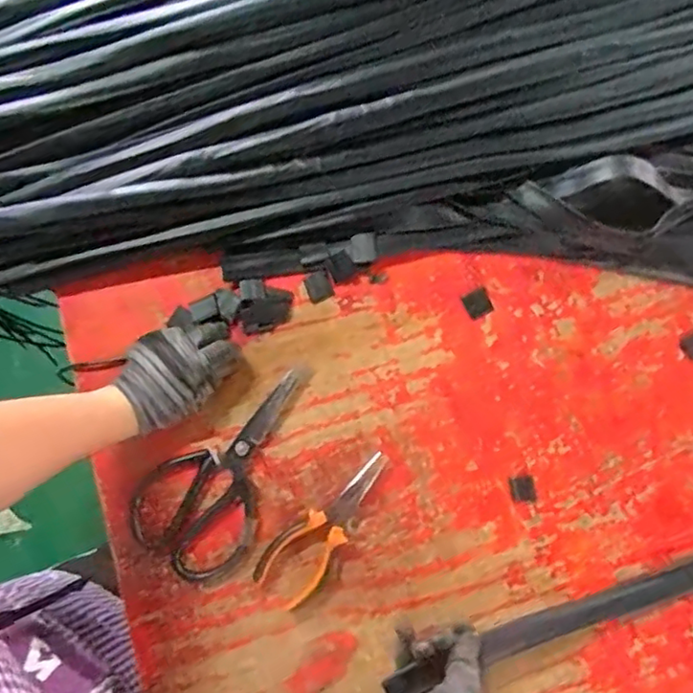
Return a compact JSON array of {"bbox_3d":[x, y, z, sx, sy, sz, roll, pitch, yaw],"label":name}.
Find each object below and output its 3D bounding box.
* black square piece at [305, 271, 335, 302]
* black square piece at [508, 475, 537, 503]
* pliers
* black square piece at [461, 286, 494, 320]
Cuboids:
[{"bbox_3d":[-0.029,-0.060,0.637,0.024,0.007,0.028,-28,80,-4],"label":"black square piece"},{"bbox_3d":[0.169,0.137,0.600,0.023,0.004,0.025,-9,79,0],"label":"black square piece"},{"bbox_3d":[-0.019,0.168,0.591,0.055,0.017,0.163,39,83,8],"label":"pliers"},{"bbox_3d":[0.133,-0.044,0.633,0.027,0.004,0.027,-27,80,-4],"label":"black square piece"}]

